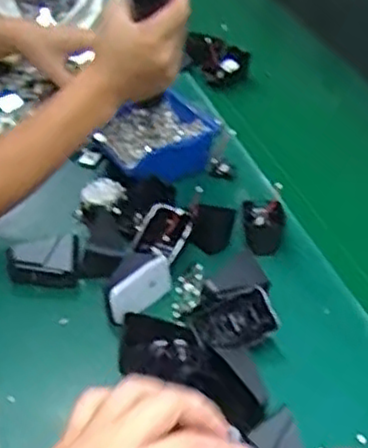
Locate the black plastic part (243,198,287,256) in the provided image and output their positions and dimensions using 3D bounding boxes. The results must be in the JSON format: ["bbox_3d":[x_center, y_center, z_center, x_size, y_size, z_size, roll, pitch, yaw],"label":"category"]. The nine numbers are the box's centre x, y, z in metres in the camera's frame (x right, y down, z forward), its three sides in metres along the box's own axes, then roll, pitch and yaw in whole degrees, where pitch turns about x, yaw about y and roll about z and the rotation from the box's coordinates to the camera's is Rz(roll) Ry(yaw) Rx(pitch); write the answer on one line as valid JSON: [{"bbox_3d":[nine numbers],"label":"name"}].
[{"bbox_3d":[0.084,0.004,0.751,0.044,0.024,0.064,5,39,4],"label":"black plastic part"}]

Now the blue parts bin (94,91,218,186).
[{"bbox_3d":[-0.027,-0.092,0.825,0.124,0.045,0.091,-24,46,-28],"label":"blue parts bin"}]

